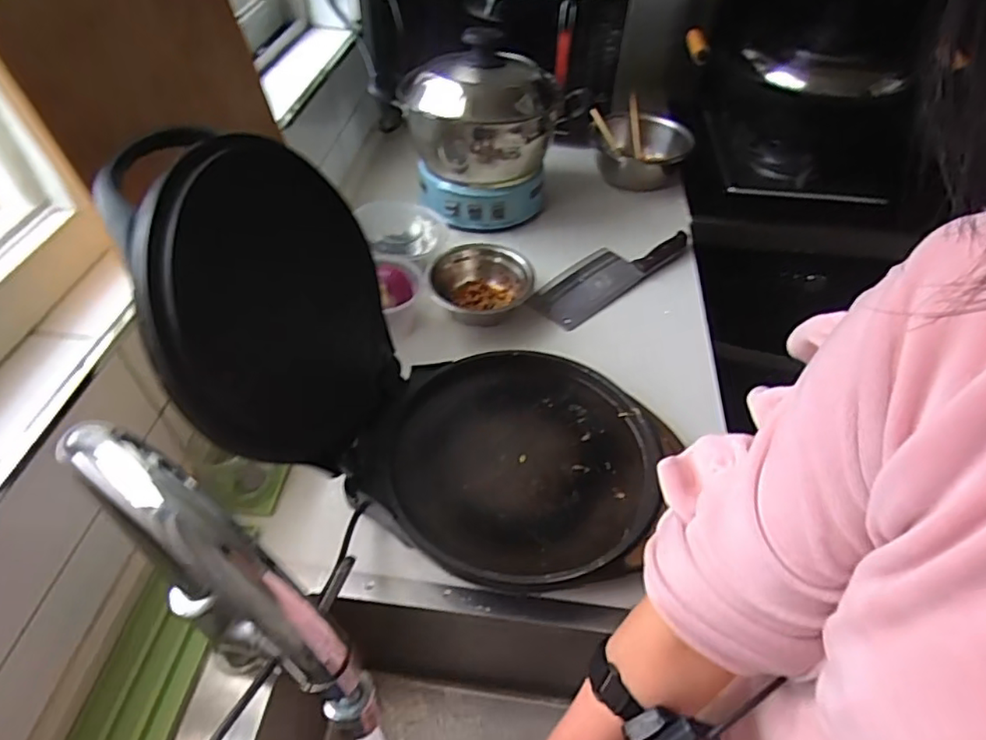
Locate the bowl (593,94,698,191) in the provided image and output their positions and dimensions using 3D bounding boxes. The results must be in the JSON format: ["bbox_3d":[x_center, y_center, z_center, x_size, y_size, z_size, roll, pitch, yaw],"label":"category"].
[{"bbox_3d":[0.270,-0.414,1.109,0.174,0.112,0.179,7,48,4],"label":"bowl"}]

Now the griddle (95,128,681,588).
[{"bbox_3d":[-0.044,-0.016,0.526,0.463,0.291,0.272,9,48,6],"label":"griddle"}]

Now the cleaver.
[{"bbox_3d":[0.179,-0.151,0.918,0.289,0.031,0.097,-33,57,-28],"label":"cleaver"}]

